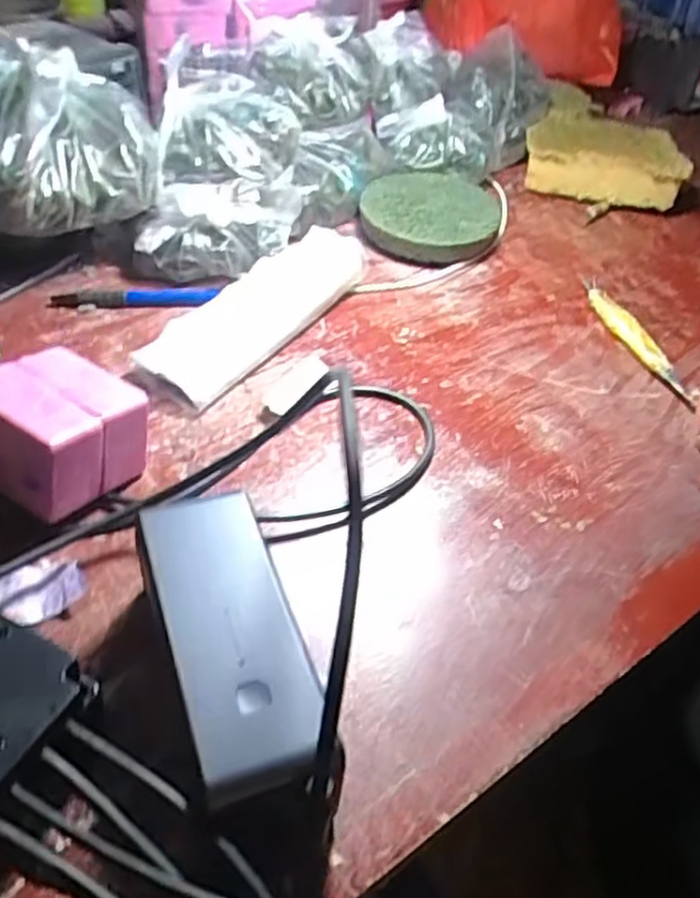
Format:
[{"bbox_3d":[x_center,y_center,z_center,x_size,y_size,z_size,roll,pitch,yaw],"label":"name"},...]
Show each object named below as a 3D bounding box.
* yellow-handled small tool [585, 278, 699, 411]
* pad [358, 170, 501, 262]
[{"bbox_3d":[0.195,-0.079,0.516,0.021,0.014,0.147,-7,44,-12],"label":"yellow-handled small tool"},{"bbox_3d":[0.064,-0.188,0.599,0.106,0.023,0.109,2,46,-2],"label":"pad"}]

